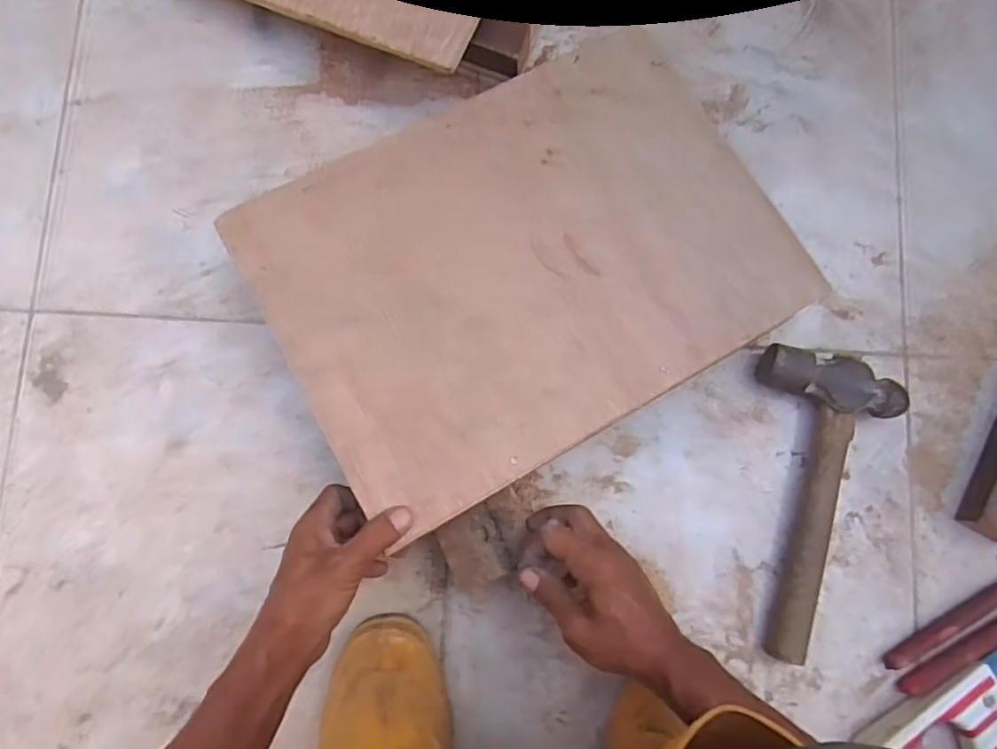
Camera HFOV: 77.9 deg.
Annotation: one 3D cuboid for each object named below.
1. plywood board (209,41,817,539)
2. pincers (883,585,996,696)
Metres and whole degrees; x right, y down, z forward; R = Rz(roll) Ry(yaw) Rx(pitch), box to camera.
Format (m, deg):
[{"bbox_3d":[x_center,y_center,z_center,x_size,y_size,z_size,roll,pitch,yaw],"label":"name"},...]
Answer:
[{"bbox_3d":[0.027,-0.092,0.489,0.395,0.012,0.284,-29,80,-9],"label":"plywood board"},{"bbox_3d":[0.424,0.195,0.511,0.222,0.018,0.038,-29,83,-3],"label":"pincers"}]

